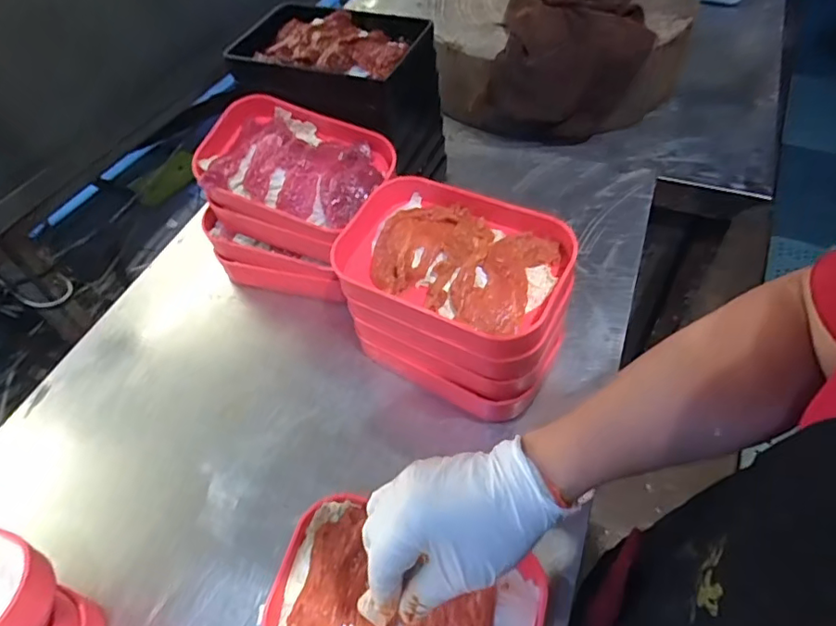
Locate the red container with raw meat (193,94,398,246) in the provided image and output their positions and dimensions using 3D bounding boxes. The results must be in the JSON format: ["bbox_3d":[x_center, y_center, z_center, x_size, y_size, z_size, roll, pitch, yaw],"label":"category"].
[{"bbox_3d":[-0.125,-0.147,0.544,0.173,0.060,0.112,15,54,17],"label":"red container with raw meat"}]

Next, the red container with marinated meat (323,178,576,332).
[{"bbox_3d":[0.024,-0.048,0.452,0.188,0.040,0.115,22,56,22],"label":"red container with marinated meat"}]

